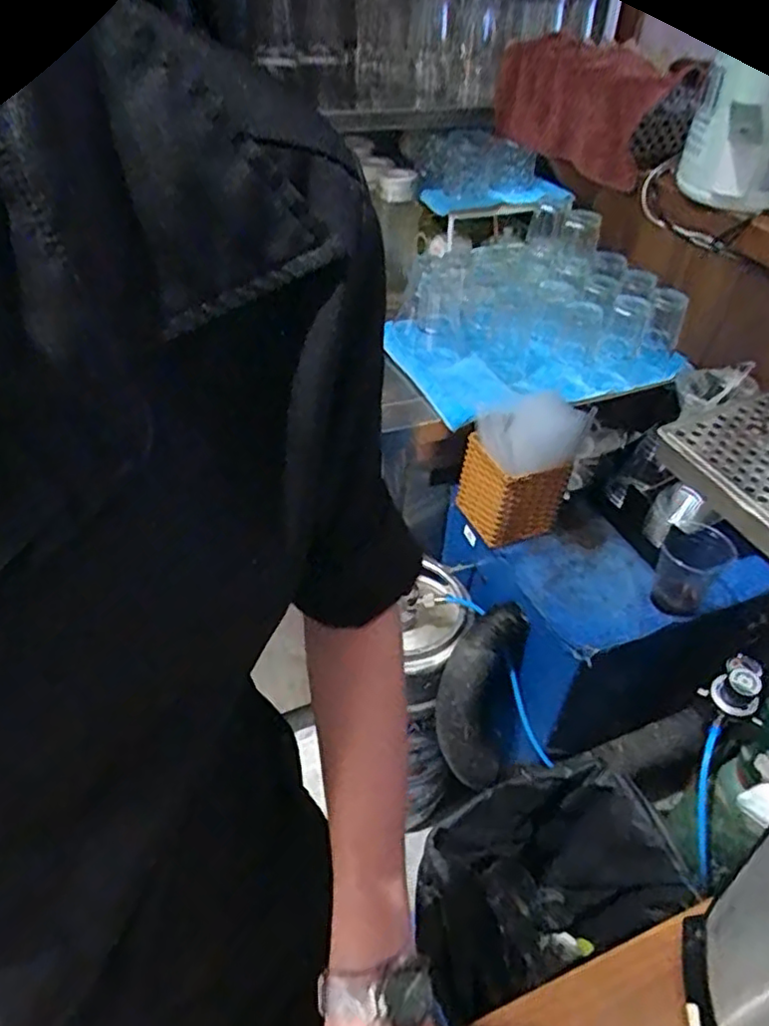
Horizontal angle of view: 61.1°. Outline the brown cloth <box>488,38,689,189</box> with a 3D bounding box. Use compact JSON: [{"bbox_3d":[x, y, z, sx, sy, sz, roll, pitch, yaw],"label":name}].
[{"bbox_3d":[0.295,-0.662,1.051,0.088,0.155,0.415,-10,43,-17],"label":"brown cloth"}]

